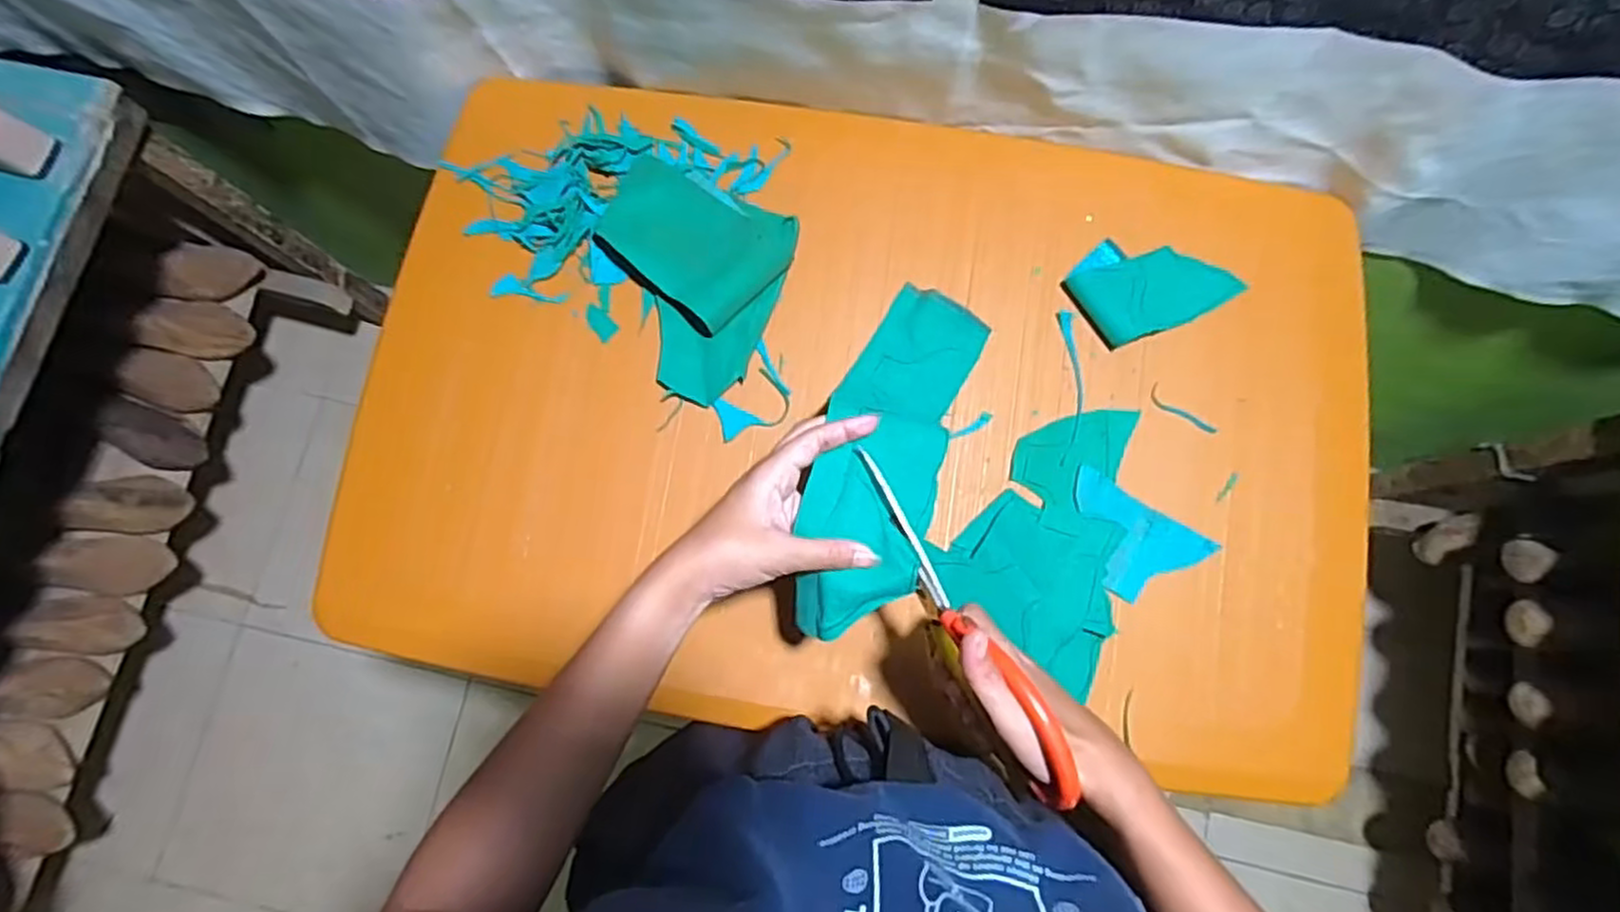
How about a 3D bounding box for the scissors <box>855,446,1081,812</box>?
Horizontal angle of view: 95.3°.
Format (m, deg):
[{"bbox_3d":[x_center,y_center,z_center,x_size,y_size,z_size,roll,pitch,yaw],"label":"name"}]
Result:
[{"bbox_3d":[0.074,0.087,0.398,0.025,0.067,0.202,-30,60,-5],"label":"scissors"}]

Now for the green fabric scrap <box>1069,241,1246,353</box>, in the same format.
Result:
[{"bbox_3d":[0.260,-0.134,0.564,0.112,0.014,0.083,-30,81,-5],"label":"green fabric scrap"}]

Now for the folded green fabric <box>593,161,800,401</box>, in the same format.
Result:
[{"bbox_3d":[-0.098,-0.135,0.562,0.141,0.027,0.160,20,80,4],"label":"folded green fabric"}]

